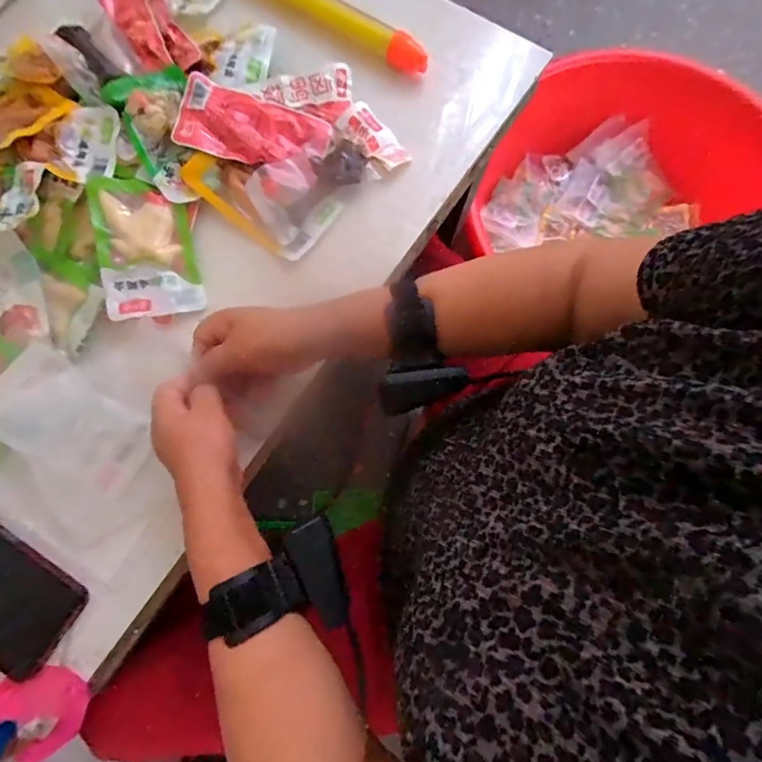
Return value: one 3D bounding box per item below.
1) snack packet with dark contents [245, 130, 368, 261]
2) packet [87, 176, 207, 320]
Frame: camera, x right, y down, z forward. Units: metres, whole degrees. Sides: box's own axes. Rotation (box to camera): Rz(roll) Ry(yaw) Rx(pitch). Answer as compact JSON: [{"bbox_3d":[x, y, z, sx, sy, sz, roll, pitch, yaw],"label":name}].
[{"bbox_3d":[-0.071,-0.191,0.426,0.080,0.023,0.125,39,80,8],"label":"snack packet with dark contents"},{"bbox_3d":[-0.220,-0.127,0.404,0.079,0.026,0.135,-13,78,-3],"label":"packet"}]

